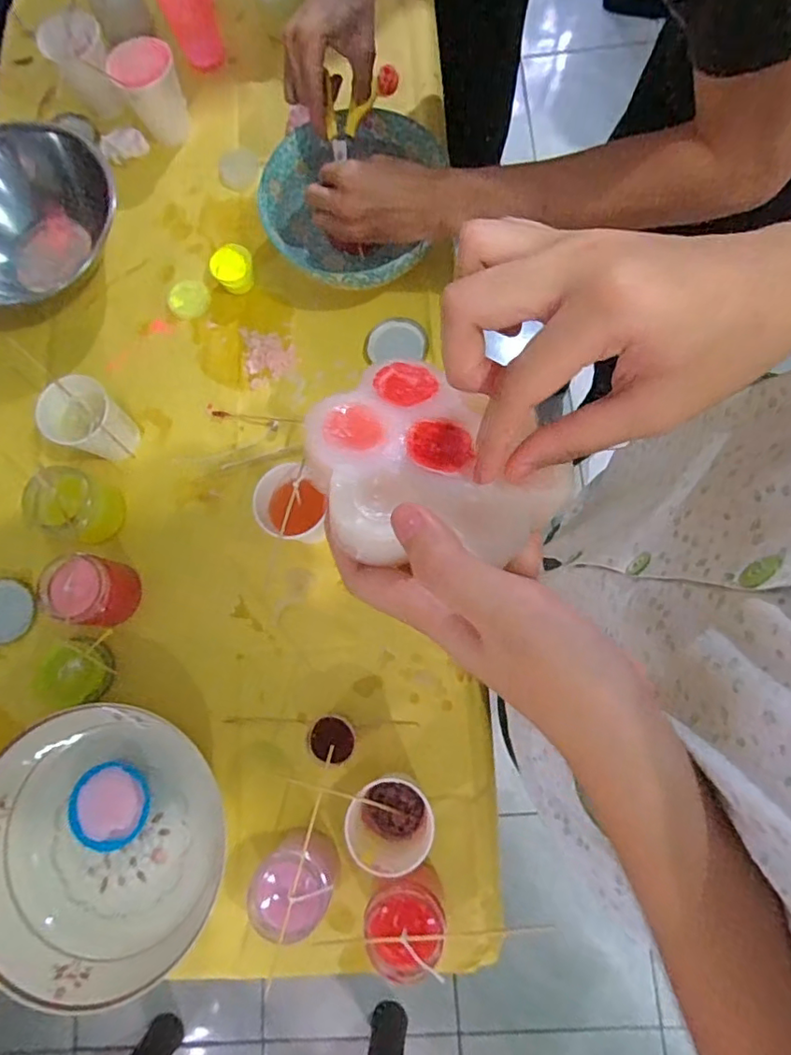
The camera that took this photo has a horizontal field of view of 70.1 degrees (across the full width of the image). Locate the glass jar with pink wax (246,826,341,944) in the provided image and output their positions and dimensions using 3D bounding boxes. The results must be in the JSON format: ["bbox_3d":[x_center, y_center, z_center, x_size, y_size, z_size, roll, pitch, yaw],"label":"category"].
[{"bbox_3d":[-0.088,0.311,0.494,0.063,0.084,0.067,0,76,1],"label":"glass jar with pink wax"}]

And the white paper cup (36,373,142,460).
[{"bbox_3d":[-0.324,-0.110,0.604,0.066,0.086,0.070,0,76,1],"label":"white paper cup"}]

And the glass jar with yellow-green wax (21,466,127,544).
[{"bbox_3d":[-0.331,-0.024,0.592,0.067,0.076,0.078,20,77,6],"label":"glass jar with yellow-green wax"}]

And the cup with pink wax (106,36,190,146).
[{"bbox_3d":[-0.304,-0.539,0.706,0.082,0.080,0.073,-23,77,-4],"label":"cup with pink wax"}]

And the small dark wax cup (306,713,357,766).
[{"bbox_3d":[-0.062,0.203,0.541,0.045,0.034,0.044,0,76,1],"label":"small dark wax cup"}]

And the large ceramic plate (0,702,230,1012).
[{"bbox_3d":[-0.282,0.293,0.524,0.223,0.046,0.232,0,76,1],"label":"large ceramic plate"}]

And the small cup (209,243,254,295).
[{"bbox_3d":[-0.192,-0.307,0.671,0.049,0.022,0.053,0,76,1],"label":"small cup"}]

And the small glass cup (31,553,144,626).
[{"bbox_3d":[-0.302,0.064,0.569,0.076,0.067,0.065,21,78,7],"label":"small glass cup"}]

